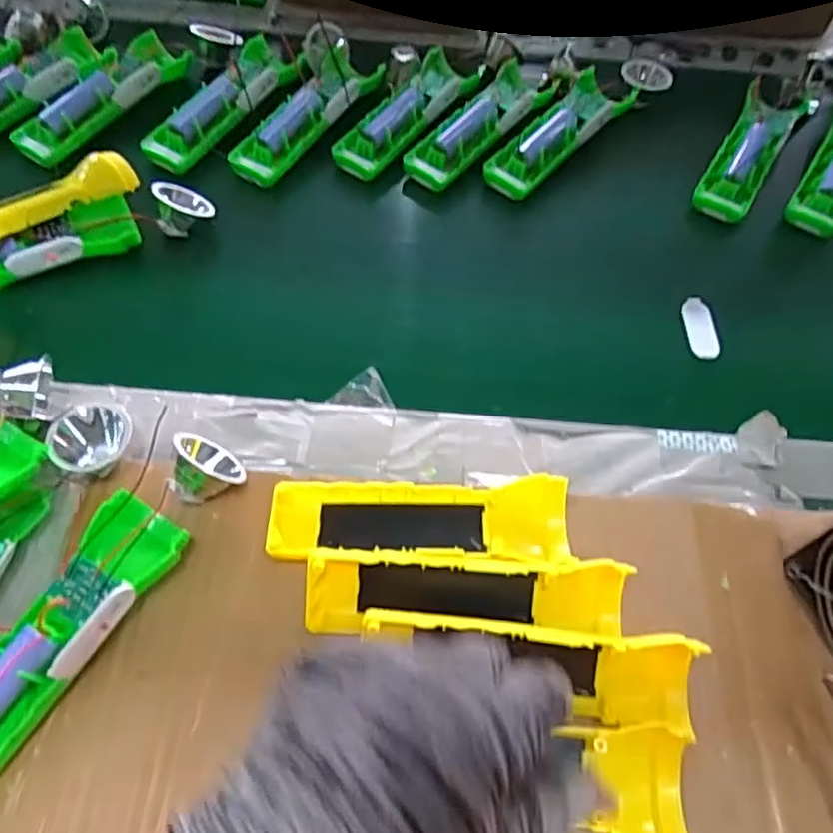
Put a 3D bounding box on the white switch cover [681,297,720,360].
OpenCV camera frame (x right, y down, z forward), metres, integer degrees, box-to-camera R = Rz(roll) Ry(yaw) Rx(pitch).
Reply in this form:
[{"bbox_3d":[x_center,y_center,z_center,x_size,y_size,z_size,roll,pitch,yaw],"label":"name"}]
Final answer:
[{"bbox_3d":[0.205,-0.064,0.484,0.020,0.005,0.051,4,61,-2],"label":"white switch cover"}]

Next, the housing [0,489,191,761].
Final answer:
[{"bbox_3d":[-0.181,0.113,0.322,0.045,0.031,0.161,32,63,13],"label":"housing"}]

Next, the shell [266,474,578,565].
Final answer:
[{"bbox_3d":[0.002,0.059,0.372,0.162,0.029,0.048,3,61,-2],"label":"shell"}]

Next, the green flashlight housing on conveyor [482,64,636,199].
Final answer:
[{"bbox_3d":[0.121,-0.239,0.564,0.045,0.026,0.162,38,65,16],"label":"green flashlight housing on conveyor"}]

